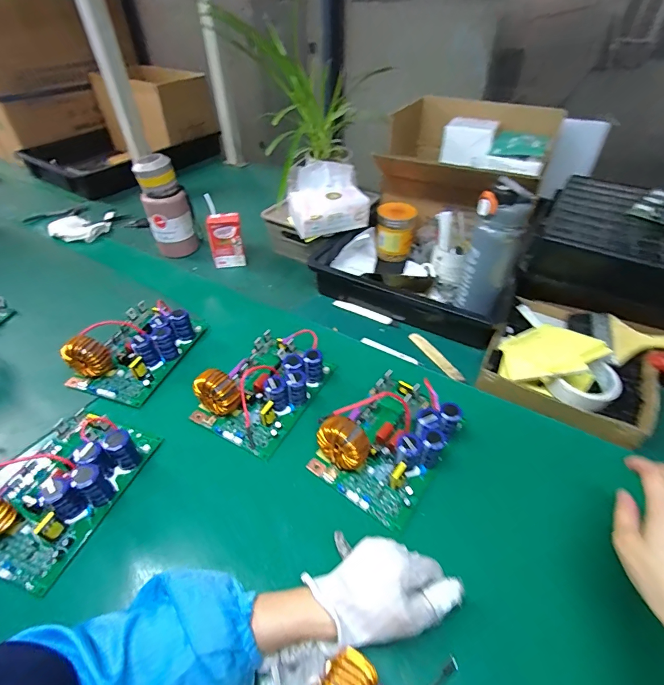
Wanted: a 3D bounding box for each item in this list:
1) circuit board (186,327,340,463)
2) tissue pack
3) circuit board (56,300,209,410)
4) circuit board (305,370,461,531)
[{"bbox_3d":[-0.094,0.051,0.555,0.137,0.064,0.199,20,48,21],"label":"circuit board"},{"bbox_3d":[-0.004,-0.285,0.746,0.151,0.111,0.090,-13,44,-14],"label":"tissue pack"},{"bbox_3d":[-0.317,-0.002,0.610,0.138,0.062,0.189,11,45,13],"label":"circuit board"},{"bbox_3d":[0.076,0.114,0.483,0.137,0.060,0.183,27,51,27],"label":"circuit board"}]

